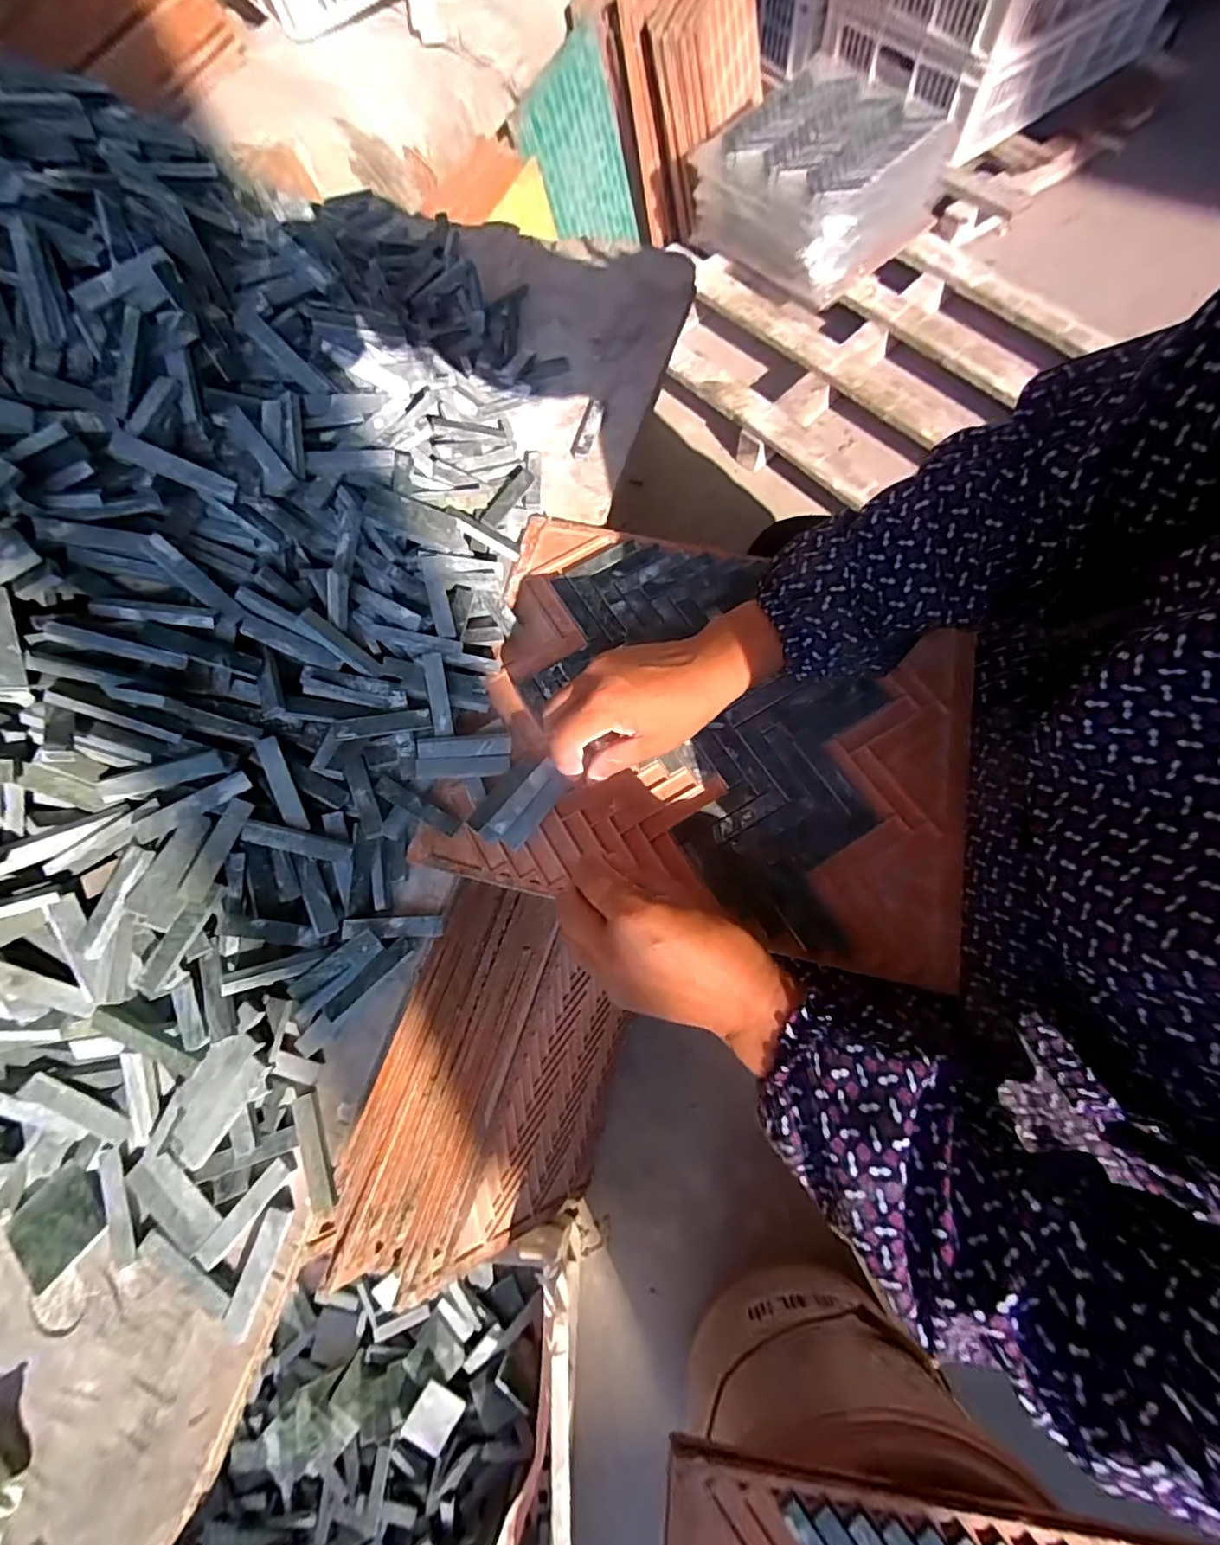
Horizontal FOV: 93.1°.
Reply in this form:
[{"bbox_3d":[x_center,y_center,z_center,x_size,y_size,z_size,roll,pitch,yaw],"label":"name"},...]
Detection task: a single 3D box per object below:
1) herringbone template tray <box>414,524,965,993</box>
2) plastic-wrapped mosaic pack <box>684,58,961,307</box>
[{"bbox_3d":[0.075,-0.034,0.412,0.343,0.023,0.280,13,73,3],"label":"herringbone template tray"},{"bbox_3d":[0.398,-1.097,1.084,0.379,0.179,0.318,-40,74,-10],"label":"plastic-wrapped mosaic pack"}]

